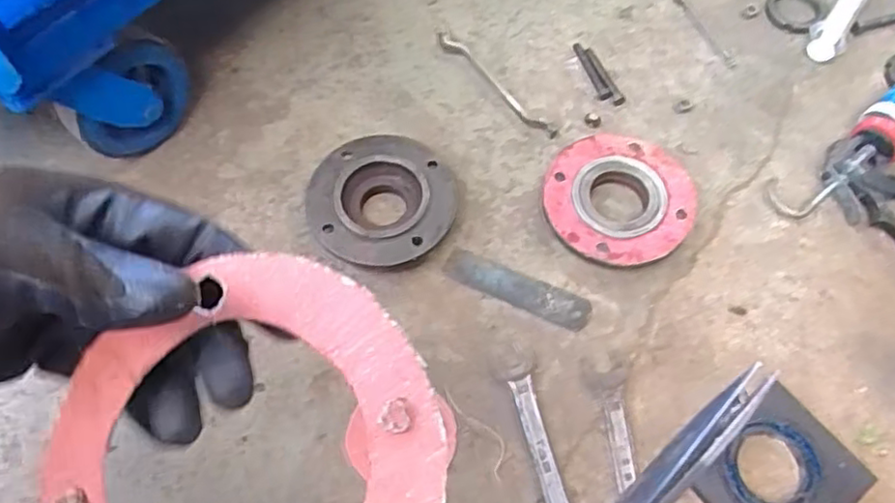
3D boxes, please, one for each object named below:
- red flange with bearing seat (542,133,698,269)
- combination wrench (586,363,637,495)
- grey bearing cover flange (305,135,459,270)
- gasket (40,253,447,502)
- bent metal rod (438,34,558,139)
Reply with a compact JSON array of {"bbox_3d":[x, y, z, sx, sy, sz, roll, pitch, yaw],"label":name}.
[{"bbox_3d":[0.181,-0.054,0.697,0.157,0.032,0.148,-12,64,-6],"label":"red flange with bearing seat"},{"bbox_3d":[0.159,0.198,0.585,0.038,0.007,0.194,-5,63,-2],"label":"combination wrench"},{"bbox_3d":[-0.066,-0.047,0.696,0.154,0.038,0.145,0,63,0],"label":"grey bearing cover flange"},{"bbox_3d":[-0.077,0.079,0.238,0.153,0.006,0.139,-35,71,1],"label":"gasket"},{"bbox_3d":[0.058,-0.199,0.787,0.023,0.011,0.192,-36,69,-17],"label":"bent metal rod"}]

